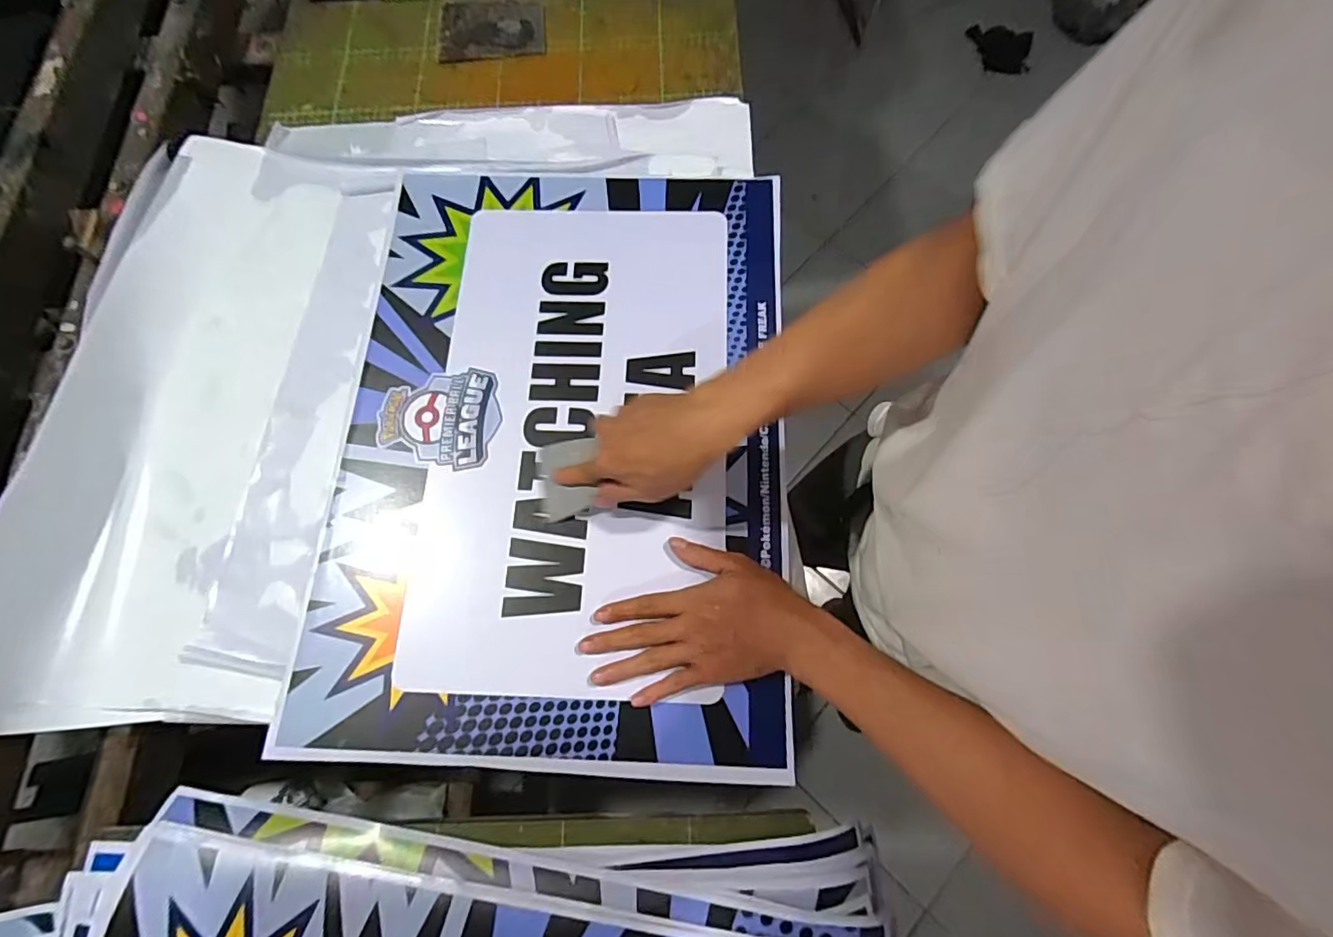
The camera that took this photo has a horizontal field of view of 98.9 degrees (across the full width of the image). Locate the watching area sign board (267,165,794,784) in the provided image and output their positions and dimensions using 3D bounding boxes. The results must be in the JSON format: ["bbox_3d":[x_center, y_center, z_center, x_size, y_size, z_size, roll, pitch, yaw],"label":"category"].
[{"bbox_3d":[-0.100,-0.045,0.560,0.423,0.010,0.610,2,73,2],"label":"watching area sign board"}]

